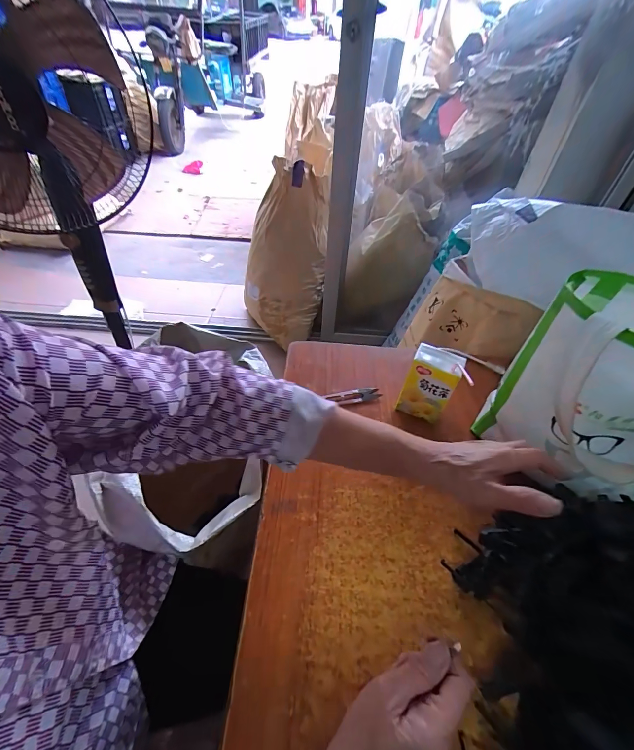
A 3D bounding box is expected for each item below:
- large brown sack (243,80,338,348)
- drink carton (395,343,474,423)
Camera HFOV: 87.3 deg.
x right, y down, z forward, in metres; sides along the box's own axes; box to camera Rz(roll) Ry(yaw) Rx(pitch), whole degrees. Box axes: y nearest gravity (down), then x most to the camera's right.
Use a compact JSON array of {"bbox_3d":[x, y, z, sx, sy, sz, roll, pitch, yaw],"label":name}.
[{"bbox_3d":[-0.148,-0.470,1.305,0.373,0.655,0.295,6,47,4],"label":"large brown sack"},{"bbox_3d":[0.163,0.016,0.484,0.073,0.112,0.049,23,50,20],"label":"drink carton"}]

